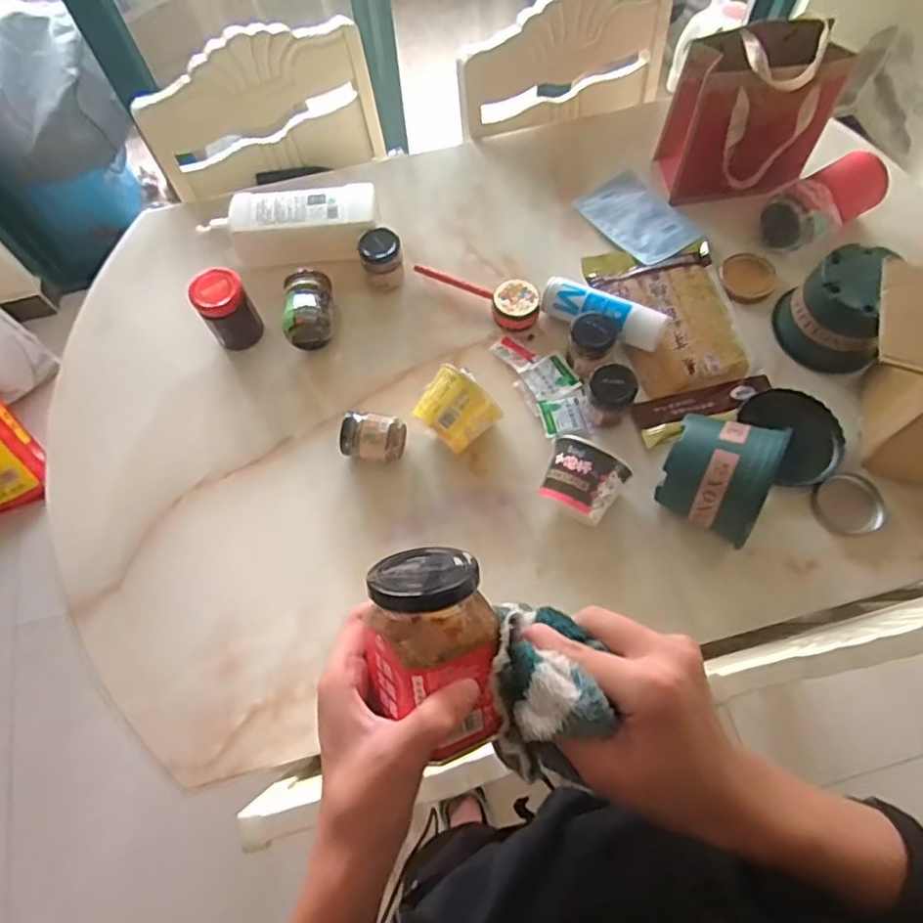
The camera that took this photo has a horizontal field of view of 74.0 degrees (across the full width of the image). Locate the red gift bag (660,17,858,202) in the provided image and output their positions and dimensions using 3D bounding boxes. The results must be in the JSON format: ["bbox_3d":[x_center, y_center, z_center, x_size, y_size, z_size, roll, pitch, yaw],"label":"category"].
[{"bbox_3d":[0.402,-0.488,0.864,0.202,0.206,0.127,6,67,4],"label":"red gift bag"}]

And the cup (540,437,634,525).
[{"bbox_3d":[0.140,0.030,0.721,0.093,0.087,0.076,23,69,11],"label":"cup"}]

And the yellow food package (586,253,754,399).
[{"bbox_3d":[0.296,-0.195,0.841,0.167,0.023,0.209,-12,67,-4],"label":"yellow food package"}]

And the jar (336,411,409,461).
[{"bbox_3d":[-0.110,-0.028,0.773,0.078,0.054,0.059,5,67,4],"label":"jar"}]

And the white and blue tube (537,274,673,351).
[{"bbox_3d":[0.189,-0.197,0.825,0.171,0.054,0.053,27,70,12],"label":"white and blue tube"}]

